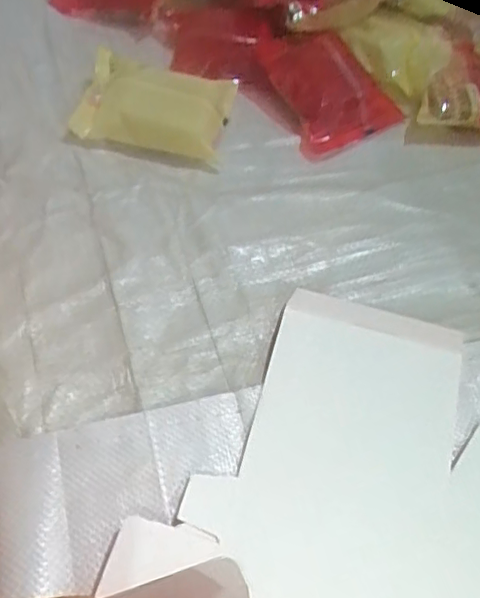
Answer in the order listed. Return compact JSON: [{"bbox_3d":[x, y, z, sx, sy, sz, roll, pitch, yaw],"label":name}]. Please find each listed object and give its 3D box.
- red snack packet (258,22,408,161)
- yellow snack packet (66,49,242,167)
[{"bbox_3d":[0.080,-0.188,0.535,0.098,0.022,0.116,-25,80,-21],"label":"red snack packet"},{"bbox_3d":[-0.072,-0.162,0.511,0.125,0.024,0.077,13,87,-9],"label":"yellow snack packet"}]

